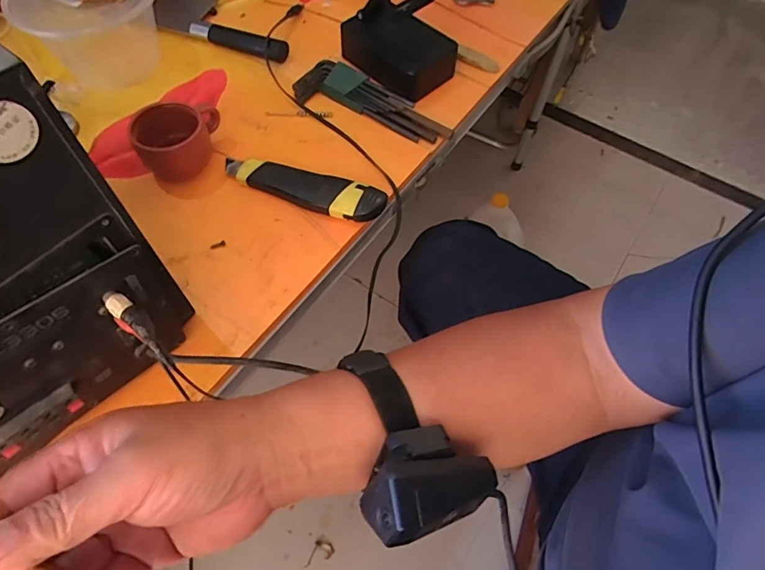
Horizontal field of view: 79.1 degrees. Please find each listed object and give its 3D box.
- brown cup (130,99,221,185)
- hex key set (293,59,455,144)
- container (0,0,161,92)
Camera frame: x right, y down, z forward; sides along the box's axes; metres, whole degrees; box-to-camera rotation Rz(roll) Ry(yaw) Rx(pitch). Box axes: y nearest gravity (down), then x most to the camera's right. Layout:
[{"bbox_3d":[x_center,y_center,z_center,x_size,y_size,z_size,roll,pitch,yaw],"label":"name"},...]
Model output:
[{"bbox_3d":[-0.189,-0.137,0.435,0.077,0.045,0.052,-25,64,-16],"label":"brown cup"},{"bbox_3d":[-0.010,-0.196,0.496,0.177,0.022,0.050,27,63,13],"label":"hex key set"},{"bbox_3d":[-0.313,-0.282,0.498,0.122,0.084,0.126,9,60,3],"label":"container"}]

